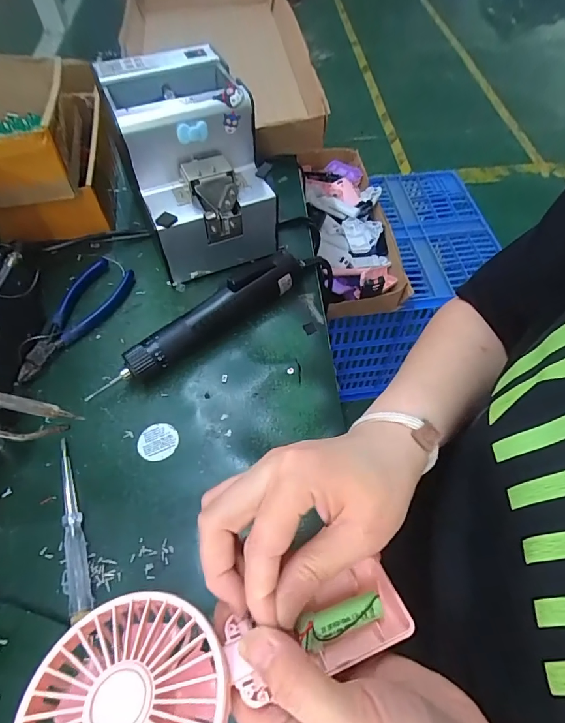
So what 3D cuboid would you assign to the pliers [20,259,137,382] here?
[{"bbox_3d":[-0.206,-0.044,0.404,0.055,0.014,0.151,13,59,8],"label":"pliers"}]

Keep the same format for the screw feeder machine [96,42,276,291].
[{"bbox_3d":[-0.097,-0.201,0.423,0.133,0.150,0.166,-20,61,-12],"label":"screw feeder machine"}]

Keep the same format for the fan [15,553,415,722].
[{"bbox_3d":[-0.027,0.142,0.199,0.179,0.038,0.091,-25,47,-23],"label":"fan"}]

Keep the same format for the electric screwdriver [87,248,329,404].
[{"bbox_3d":[-0.052,-0.054,0.394,0.278,0.047,0.029,-36,65,-20],"label":"electric screwdriver"}]

